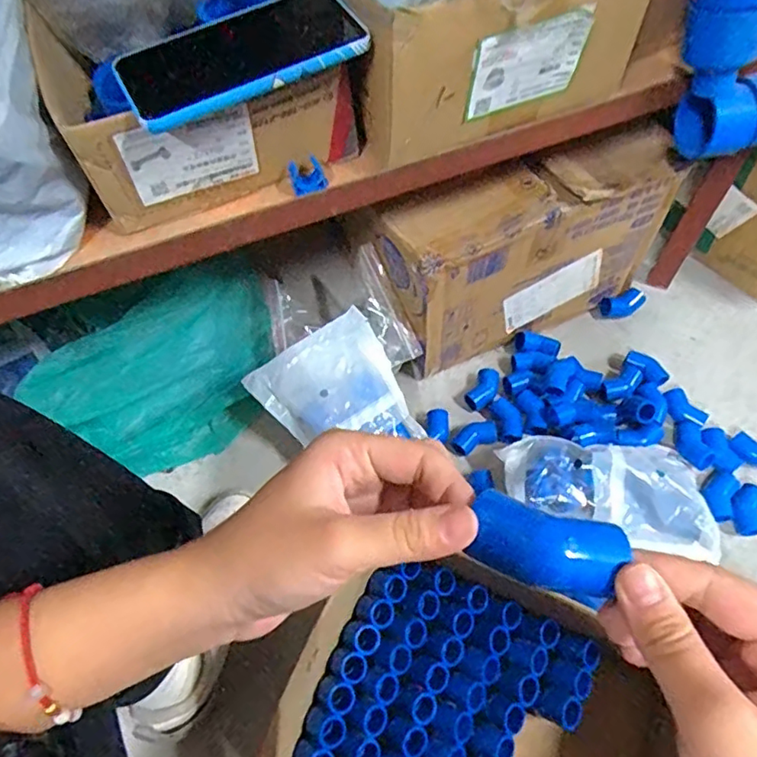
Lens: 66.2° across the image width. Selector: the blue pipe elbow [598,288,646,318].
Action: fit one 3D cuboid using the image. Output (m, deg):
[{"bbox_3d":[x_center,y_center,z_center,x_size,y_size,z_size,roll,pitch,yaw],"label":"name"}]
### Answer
[{"bbox_3d":[0.324,-0.099,0.770,0.059,0.022,0.028,-20,61,-8],"label":"blue pipe elbow"}]

